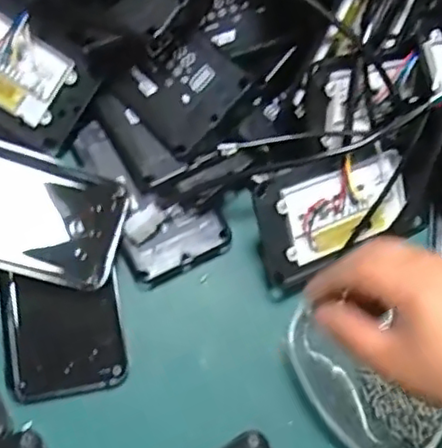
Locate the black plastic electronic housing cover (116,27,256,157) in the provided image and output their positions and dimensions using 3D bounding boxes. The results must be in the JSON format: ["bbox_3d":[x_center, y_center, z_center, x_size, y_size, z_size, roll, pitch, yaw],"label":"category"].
[{"bbox_3d":[-0.032,-0.111,0.518,0.083,0.008,0.094,-47,67,10],"label":"black plastic electronic housing cover"}]

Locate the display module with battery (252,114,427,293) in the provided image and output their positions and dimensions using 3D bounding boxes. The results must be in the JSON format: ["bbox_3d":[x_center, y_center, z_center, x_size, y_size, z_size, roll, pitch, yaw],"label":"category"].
[{"bbox_3d":[0.098,-0.013,0.512,0.147,0.025,0.090,-25,105,-12],"label":"display module with battery"}]

